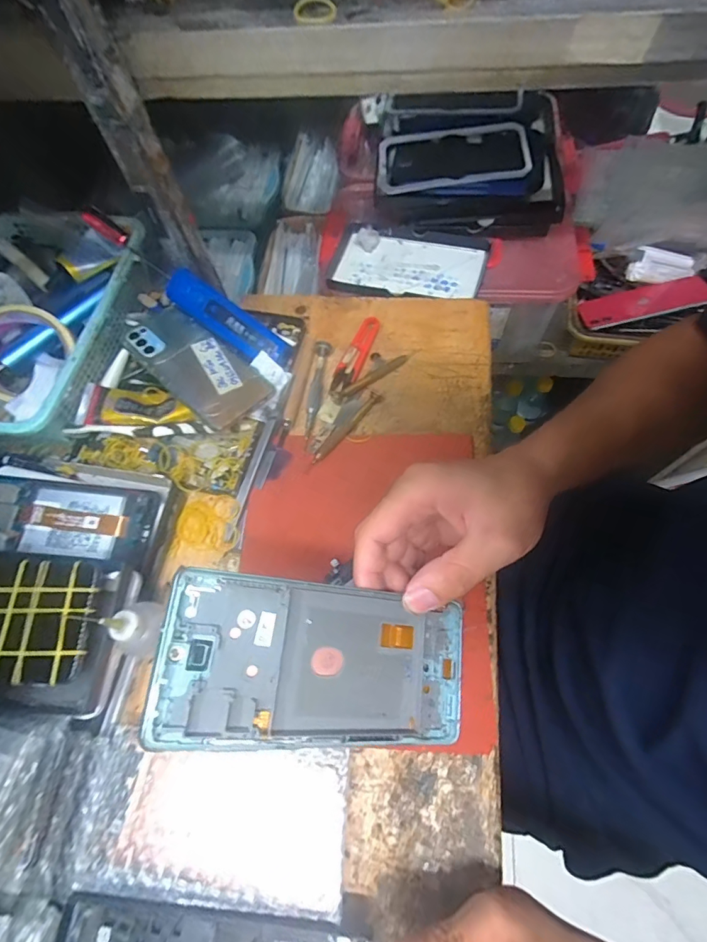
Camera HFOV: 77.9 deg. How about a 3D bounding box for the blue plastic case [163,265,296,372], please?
[{"bbox_3d":[-0.124,-0.150,0.439,0.141,0.023,0.037,34,68,-1],"label":"blue plastic case"}]

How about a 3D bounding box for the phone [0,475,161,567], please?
[{"bbox_3d":[-0.249,0.040,0.375,0.153,0.009,0.064,6,70,3],"label":"phone"}]

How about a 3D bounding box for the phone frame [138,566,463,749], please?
[{"bbox_3d":[-0.013,0.095,0.219,0.156,0.006,0.071,15,70,-22],"label":"phone frame"}]

